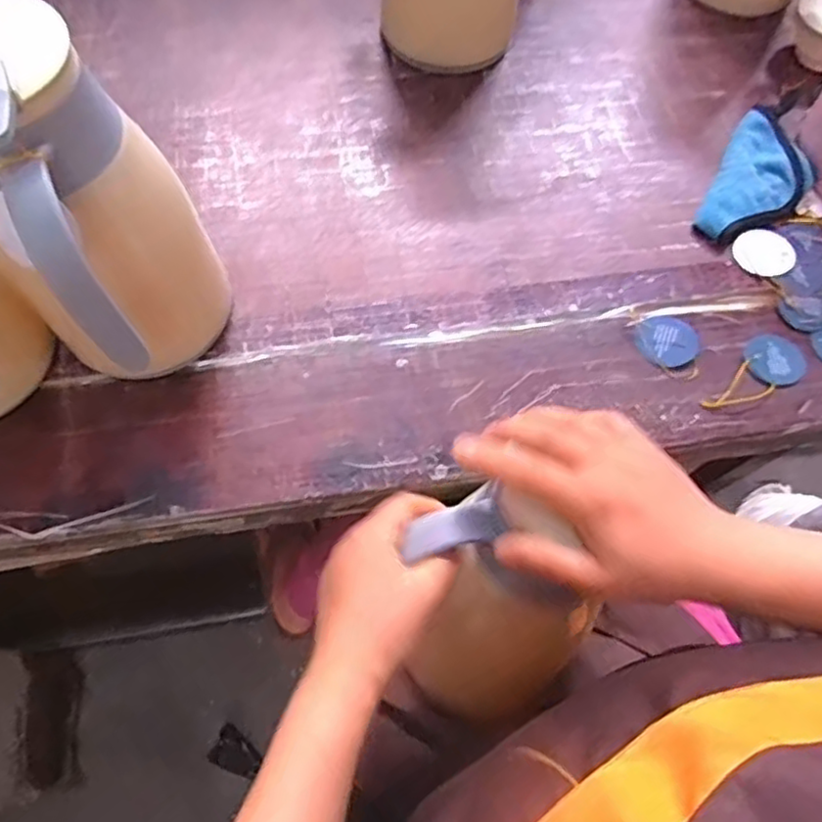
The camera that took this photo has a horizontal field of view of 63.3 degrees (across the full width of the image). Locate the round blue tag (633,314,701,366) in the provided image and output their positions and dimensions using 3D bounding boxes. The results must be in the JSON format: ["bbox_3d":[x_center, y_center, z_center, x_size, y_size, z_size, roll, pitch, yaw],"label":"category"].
[{"bbox_3d":[0.229,-0.065,0.593,0.048,0.009,0.052,1,67,-1],"label":"round blue tag"}]

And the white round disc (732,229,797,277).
[{"bbox_3d":[0.336,-0.151,0.635,0.055,0.006,0.043,34,89,12],"label":"white round disc"}]

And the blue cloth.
[{"bbox_3d":[0.345,-0.225,0.658,0.085,0.028,0.164,27,69,9],"label":"blue cloth"}]

